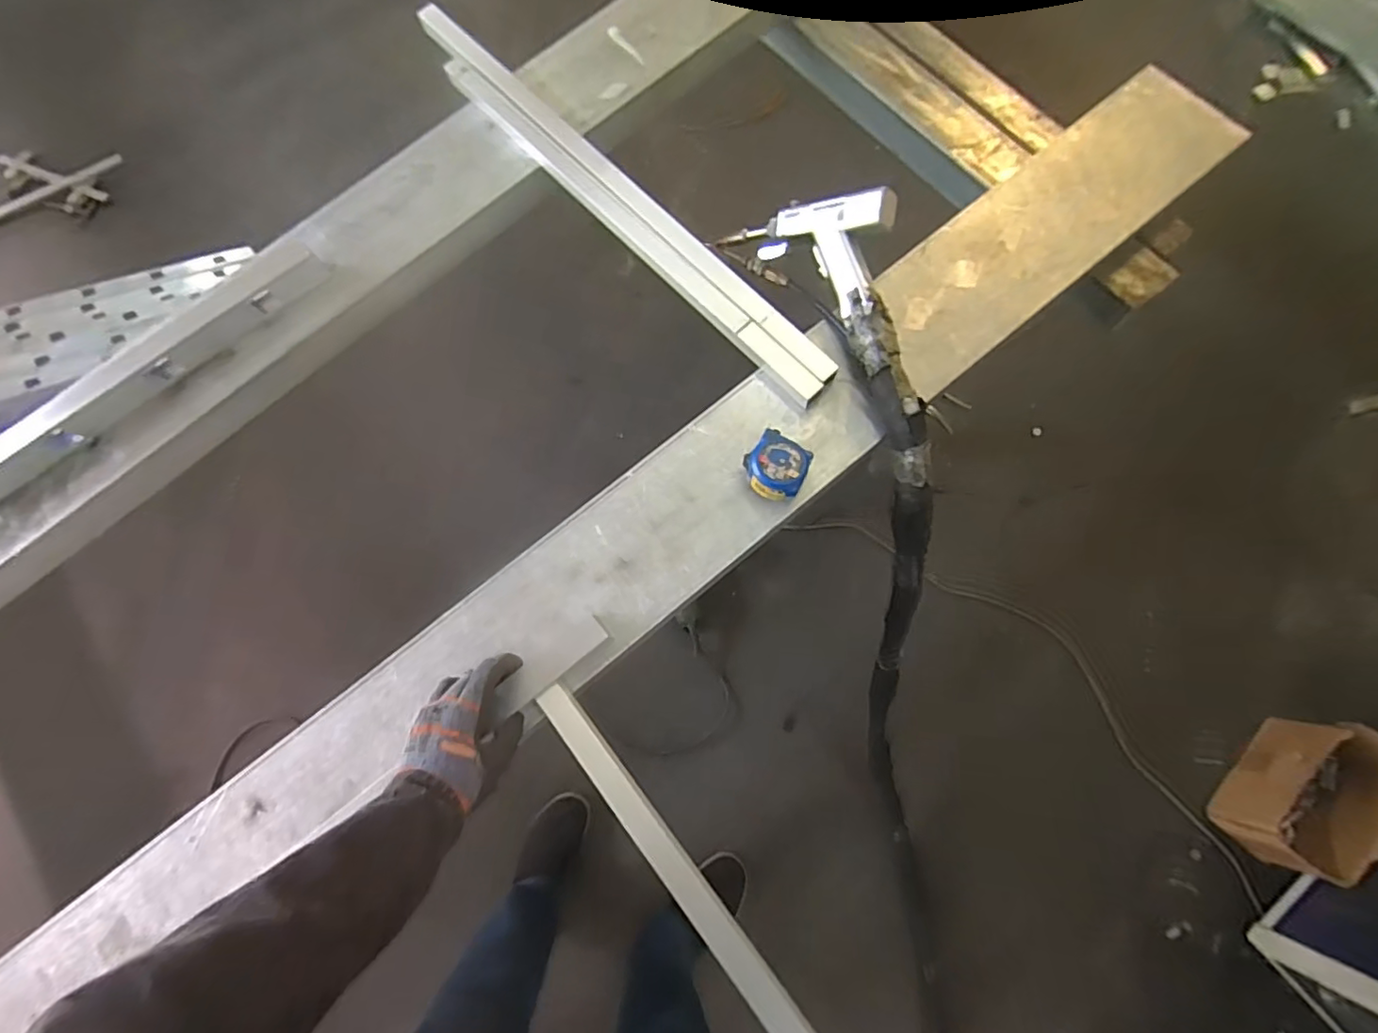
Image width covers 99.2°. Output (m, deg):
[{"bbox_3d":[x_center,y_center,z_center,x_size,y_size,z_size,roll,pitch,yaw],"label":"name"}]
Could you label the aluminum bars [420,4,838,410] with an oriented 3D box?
[{"bbox_3d":[-0.094,-0.393,0.712,0.062,0.045,0.711,-42,77,-7],"label":"aluminum bars"}]

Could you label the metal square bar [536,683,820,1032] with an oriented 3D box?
[{"bbox_3d":[0.060,0.394,0.490,0.029,0.025,0.605,-38,75,-9],"label":"metal square bar"}]

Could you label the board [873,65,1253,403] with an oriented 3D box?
[{"bbox_3d":[0.419,-0.348,0.691,0.523,0.028,0.151,-39,77,-7],"label":"board"}]

